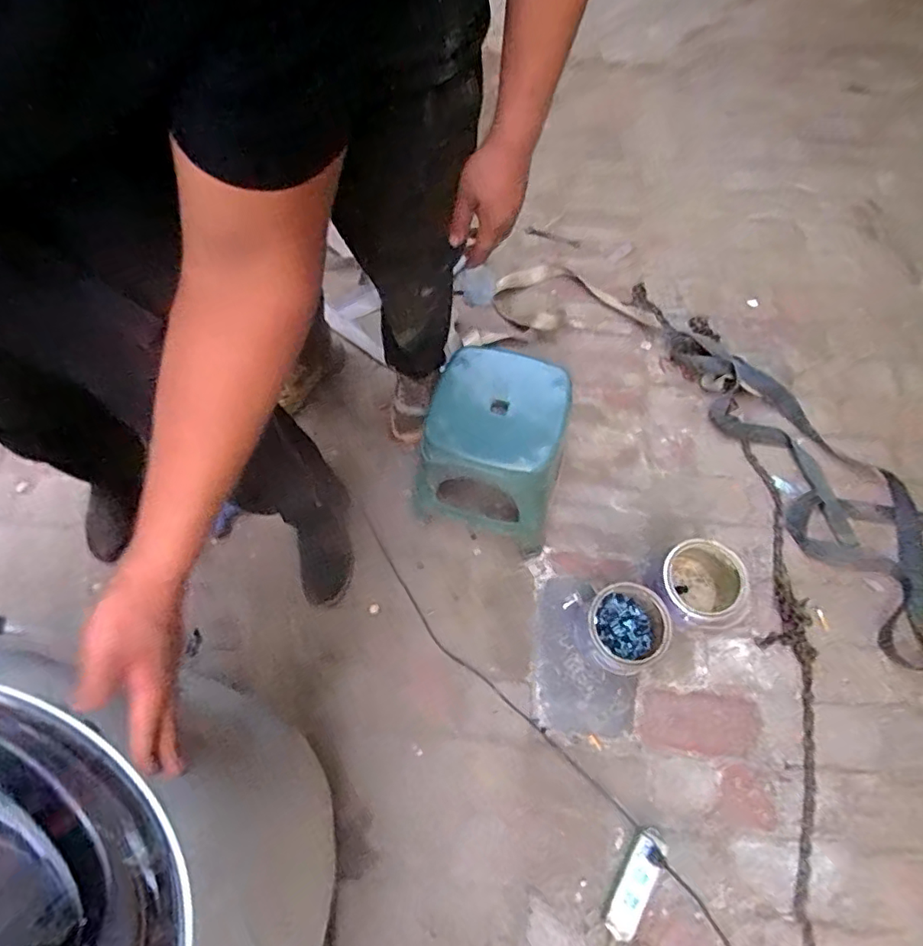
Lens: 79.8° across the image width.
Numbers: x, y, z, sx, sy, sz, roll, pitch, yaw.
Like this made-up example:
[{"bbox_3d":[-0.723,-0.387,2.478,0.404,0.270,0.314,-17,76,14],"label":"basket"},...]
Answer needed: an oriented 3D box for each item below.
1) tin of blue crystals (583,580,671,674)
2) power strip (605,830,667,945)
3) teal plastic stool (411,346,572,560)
[{"bbox_3d":[0.323,0.318,1.120,0.165,0.139,0.149,-42,74,-16],"label":"tin of blue crystals"},{"bbox_3d":[0.312,0.734,0.987,0.054,0.029,0.173,22,72,29],"label":"power strip"},{"bbox_3d":[0.064,-0.044,1.141,0.274,0.342,0.285,19,68,6],"label":"teal plastic stool"}]

